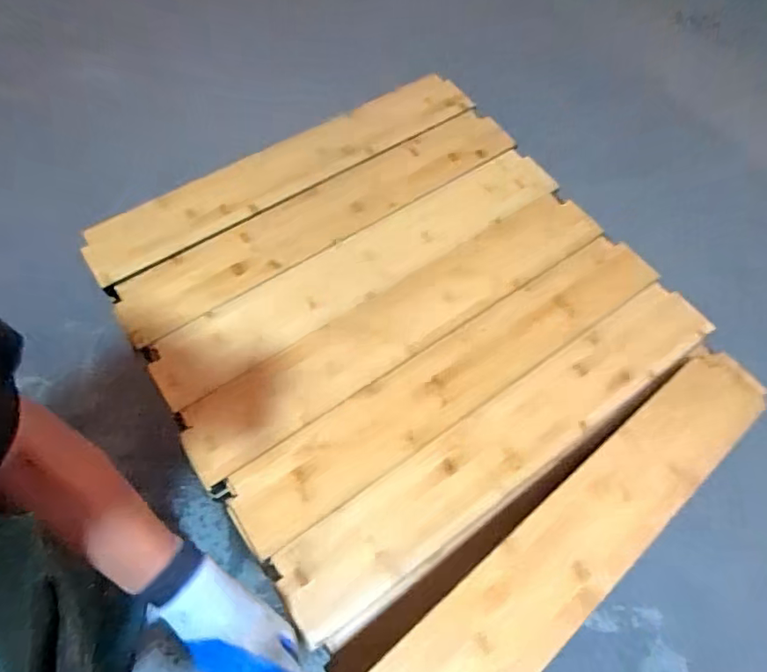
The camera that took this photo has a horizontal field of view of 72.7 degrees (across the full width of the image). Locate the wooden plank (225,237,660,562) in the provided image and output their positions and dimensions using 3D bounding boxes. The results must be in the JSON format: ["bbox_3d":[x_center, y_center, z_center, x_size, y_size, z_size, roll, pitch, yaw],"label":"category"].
[{"bbox_3d":[0.117,0.057,0.744,0.703,0.016,0.126,-32,69,-16],"label":"wooden plank"}]

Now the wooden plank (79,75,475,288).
[{"bbox_3d":[-0.155,-0.295,0.900,0.717,0.027,0.138,-32,68,-16],"label":"wooden plank"}]

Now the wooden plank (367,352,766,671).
[{"bbox_3d":[0.250,0.238,0.633,0.762,0.015,0.110,-31,68,-25],"label":"wooden plank"}]

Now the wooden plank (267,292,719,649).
[{"bbox_3d":[0.185,0.141,0.710,0.707,0.022,0.113,-32,68,-16],"label":"wooden plank"}]

